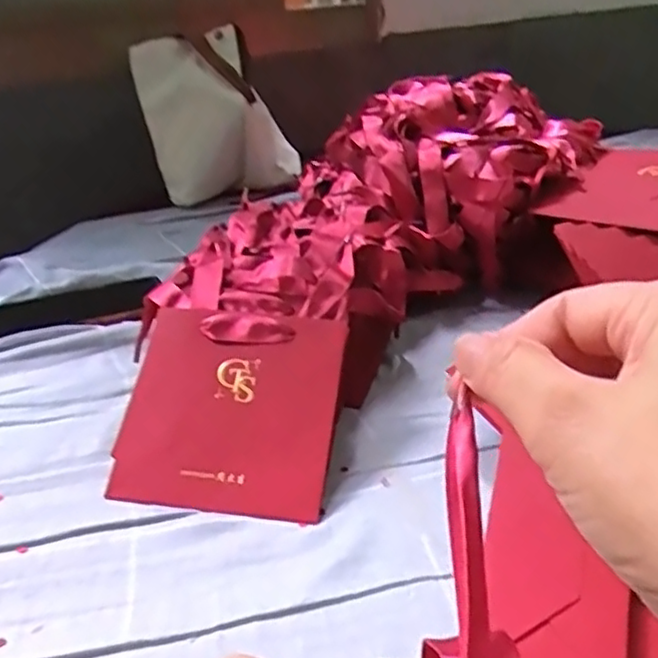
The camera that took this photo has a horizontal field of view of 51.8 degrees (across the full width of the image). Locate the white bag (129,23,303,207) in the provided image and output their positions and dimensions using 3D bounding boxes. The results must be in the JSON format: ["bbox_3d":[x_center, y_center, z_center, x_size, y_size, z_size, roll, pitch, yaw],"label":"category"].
[{"bbox_3d":[-0.145,-0.292,0.930,0.207,0.192,0.098,-14,32,-20],"label":"white bag"}]

